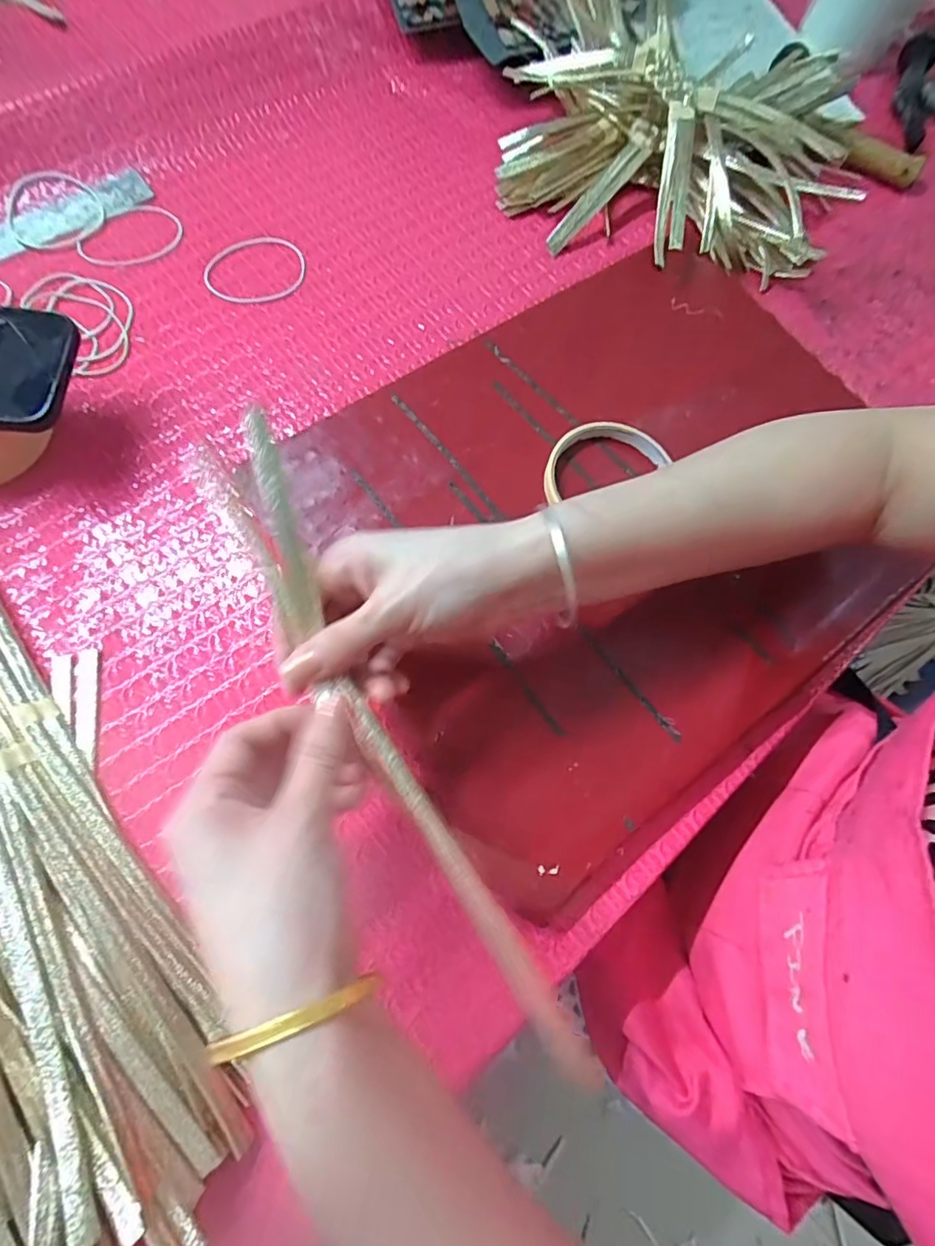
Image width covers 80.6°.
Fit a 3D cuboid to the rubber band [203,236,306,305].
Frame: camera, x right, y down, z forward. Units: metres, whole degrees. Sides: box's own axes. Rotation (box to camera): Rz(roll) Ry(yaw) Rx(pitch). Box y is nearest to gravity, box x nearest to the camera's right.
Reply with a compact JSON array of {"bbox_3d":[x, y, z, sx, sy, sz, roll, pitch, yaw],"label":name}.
[{"bbox_3d":[-0.156,-0.264,0.408,0.069,0.004,0.068,2,72,-5],"label":"rubber band"}]

